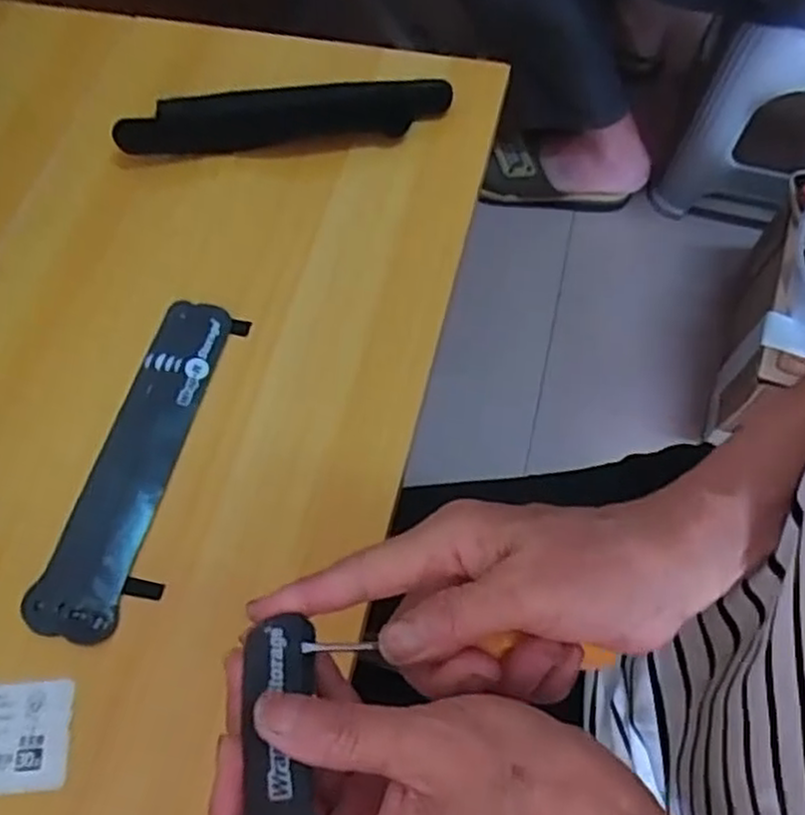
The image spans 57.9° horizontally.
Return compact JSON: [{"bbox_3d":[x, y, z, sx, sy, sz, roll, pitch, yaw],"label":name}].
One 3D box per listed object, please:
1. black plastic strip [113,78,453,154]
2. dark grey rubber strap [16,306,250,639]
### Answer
[{"bbox_3d":[-0.079,-0.198,0.498,0.222,0.030,0.034,-7,66,0],"label":"black plastic strip"},{"bbox_3d":[-0.144,0.028,0.409,0.060,0.010,0.199,14,68,9],"label":"dark grey rubber strap"}]

